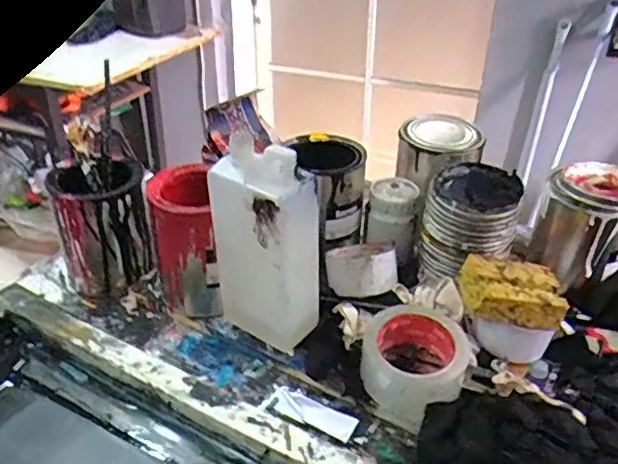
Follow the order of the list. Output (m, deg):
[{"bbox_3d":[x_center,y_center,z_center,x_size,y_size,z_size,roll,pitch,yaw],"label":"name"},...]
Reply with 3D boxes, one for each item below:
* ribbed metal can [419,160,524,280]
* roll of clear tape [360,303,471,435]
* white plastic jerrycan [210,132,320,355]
[{"bbox_3d":[0.186,-0.016,0.691,0.098,0.112,0.095,12,35,15],"label":"ribbed metal can"},{"bbox_3d":[0.105,0.126,0.590,0.103,0.060,0.120,14,36,18],"label":"roll of clear tape"},{"bbox_3d":[-0.042,0.015,0.602,0.104,0.211,0.055,25,41,31],"label":"white plastic jerrycan"}]

